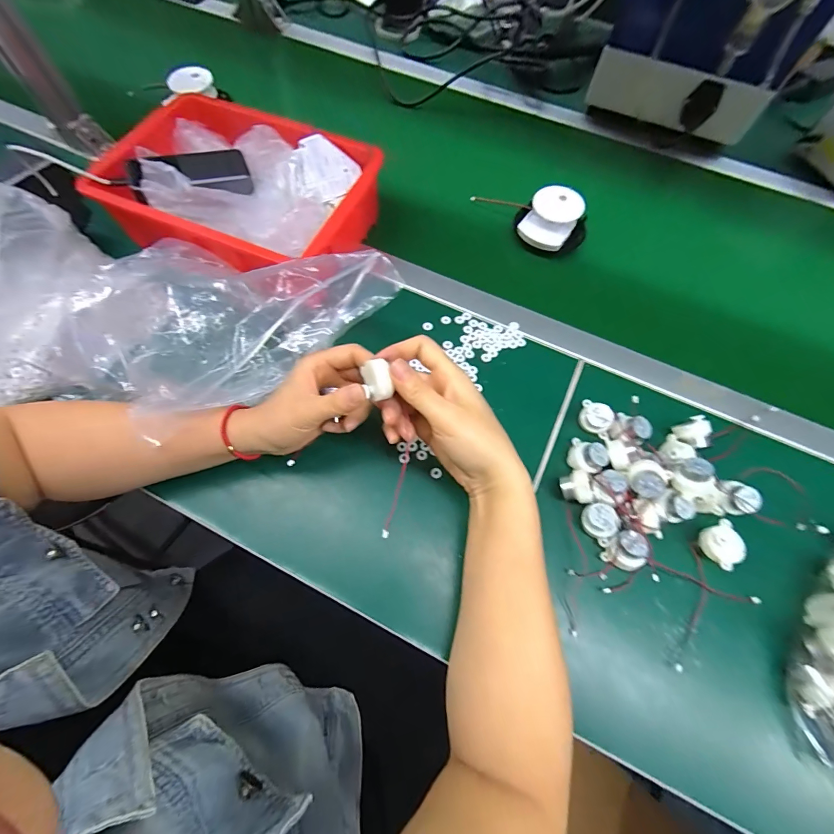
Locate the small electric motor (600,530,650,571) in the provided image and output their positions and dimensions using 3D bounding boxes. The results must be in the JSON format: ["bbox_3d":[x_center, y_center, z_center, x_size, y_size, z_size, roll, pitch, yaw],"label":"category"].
[{"bbox_3d":[0.194,0.124,0.354,0.033,0.027,0.033,5,67,1],"label":"small electric motor"}]

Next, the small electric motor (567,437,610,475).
[{"bbox_3d":[0.172,0.042,0.387,0.035,0.029,0.033,0,67,-1],"label":"small electric motor"}]

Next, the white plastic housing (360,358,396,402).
[{"bbox_3d":[-0.030,-0.029,0.302,0.020,0.018,0.028,-5,99,16],"label":"white plastic housing"}]

